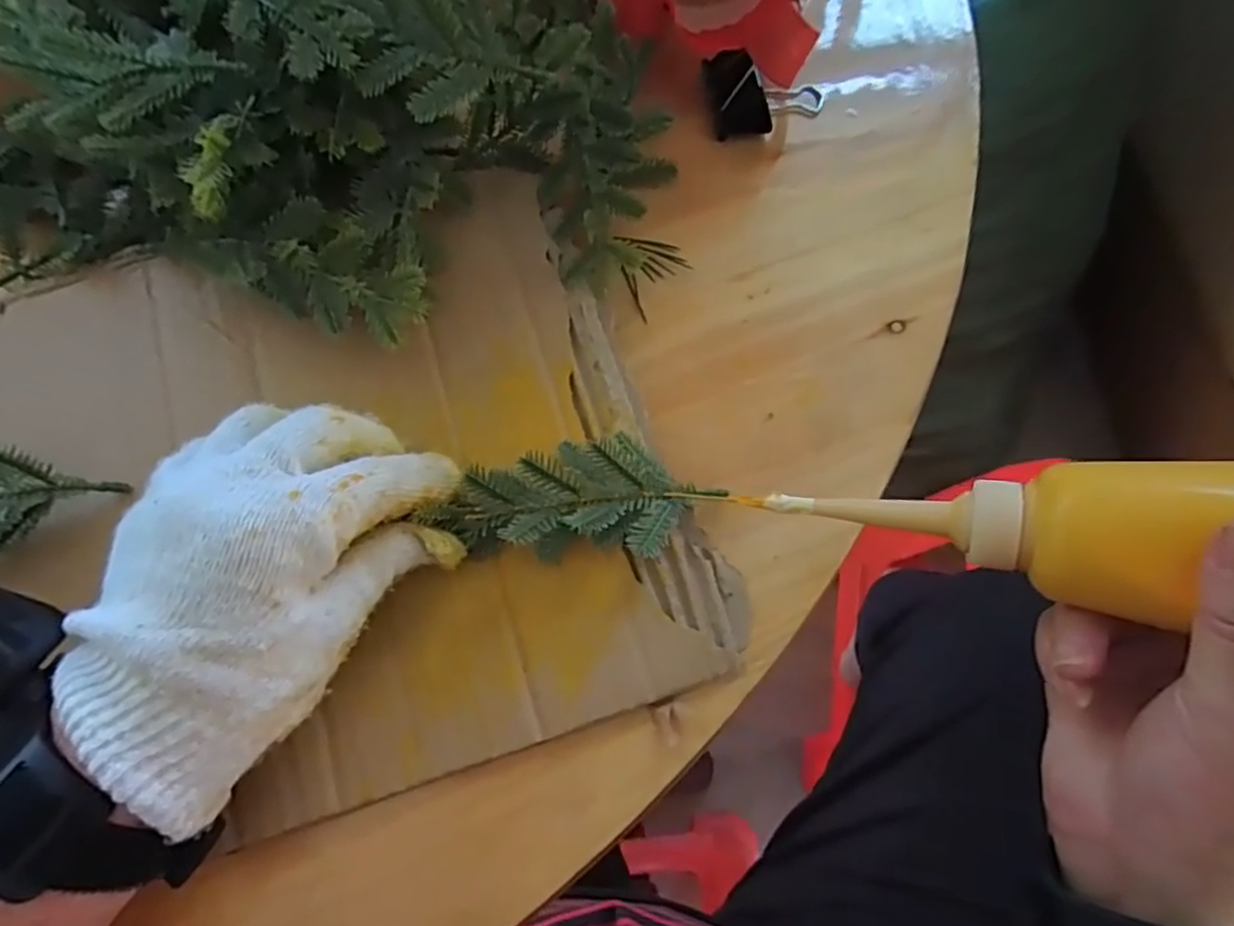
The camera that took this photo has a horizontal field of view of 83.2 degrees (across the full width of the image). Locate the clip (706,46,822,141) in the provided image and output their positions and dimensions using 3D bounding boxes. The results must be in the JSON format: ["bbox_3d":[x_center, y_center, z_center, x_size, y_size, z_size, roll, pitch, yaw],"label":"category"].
[{"bbox_3d":[0.080,-0.199,0.364,0.060,0.029,0.050,-6,71,-4],"label":"clip"}]

